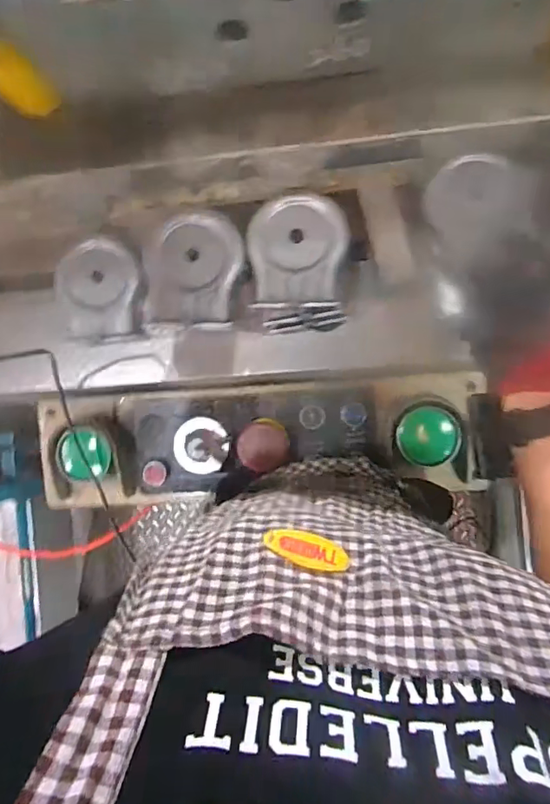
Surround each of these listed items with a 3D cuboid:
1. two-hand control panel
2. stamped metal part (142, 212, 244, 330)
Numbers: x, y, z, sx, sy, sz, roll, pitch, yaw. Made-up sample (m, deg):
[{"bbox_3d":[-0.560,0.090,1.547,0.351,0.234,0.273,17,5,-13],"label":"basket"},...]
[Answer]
[{"bbox_3d":[-0.029,0.048,0.645,0.530,0.069,0.137,-3,87,7],"label":"two-hand control panel"},{"bbox_3d":[-0.084,-0.127,0.526,0.098,0.031,0.106,0,88,7],"label":"stamped metal part"}]

